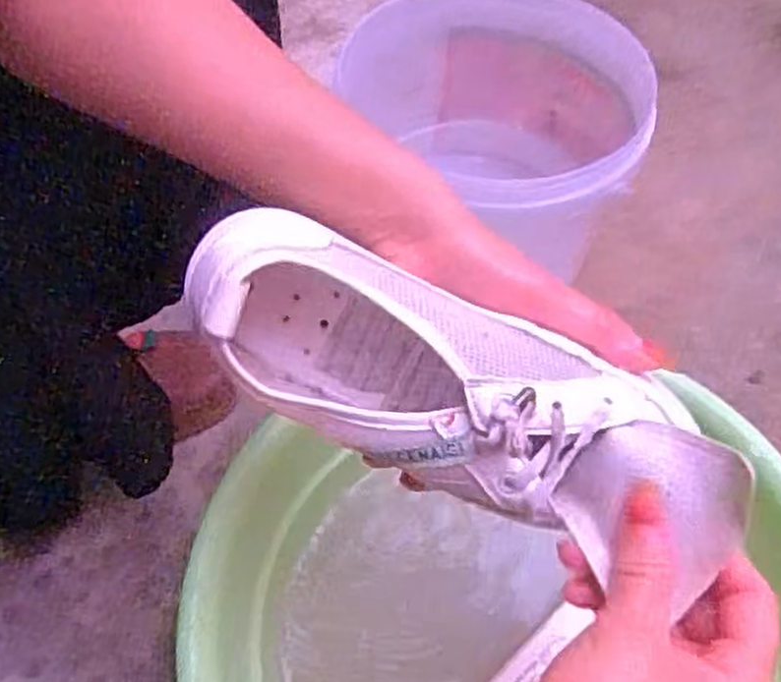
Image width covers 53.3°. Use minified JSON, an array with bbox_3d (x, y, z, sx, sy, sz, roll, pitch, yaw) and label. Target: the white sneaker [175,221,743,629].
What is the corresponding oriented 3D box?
[{"bbox_3d":[0.030,0.019,0.297,0.206,0.080,0.076,25,59,1],"label":"white sneaker"}]

